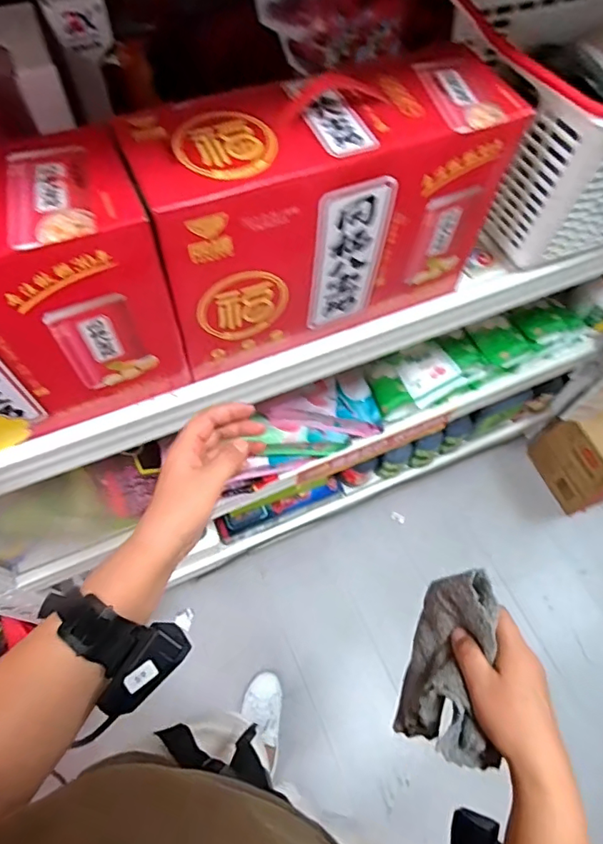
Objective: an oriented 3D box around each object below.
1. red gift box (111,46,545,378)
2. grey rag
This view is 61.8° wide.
[{"bbox_3d":[0.021,-0.211,0.541,0.353,0.232,0.114,-21,65,-13],"label":"red gift box"},{"bbox_3d":[0.126,0.211,0.438,0.061,0.094,0.141,5,63,0],"label":"grey rag"}]

